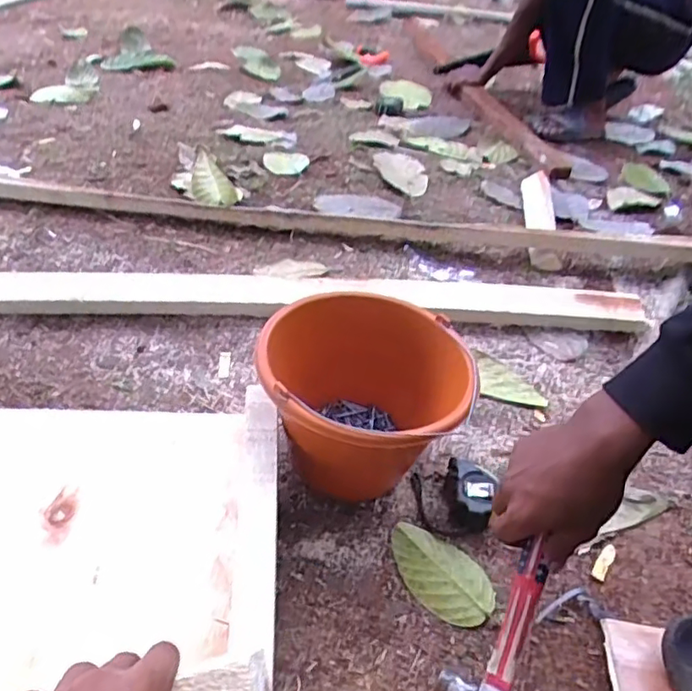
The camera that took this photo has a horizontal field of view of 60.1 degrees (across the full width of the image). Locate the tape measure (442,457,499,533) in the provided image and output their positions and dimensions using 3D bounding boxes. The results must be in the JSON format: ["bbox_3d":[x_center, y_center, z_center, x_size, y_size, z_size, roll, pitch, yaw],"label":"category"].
[{"bbox_3d":[0.148,0.184,0.728,0.060,0.041,0.084,14,41,12],"label":"tape measure"}]

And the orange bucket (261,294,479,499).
[{"bbox_3d":[0.027,0.071,0.739,0.237,0.197,0.252,2,40,-2],"label":"orange bucket"}]

